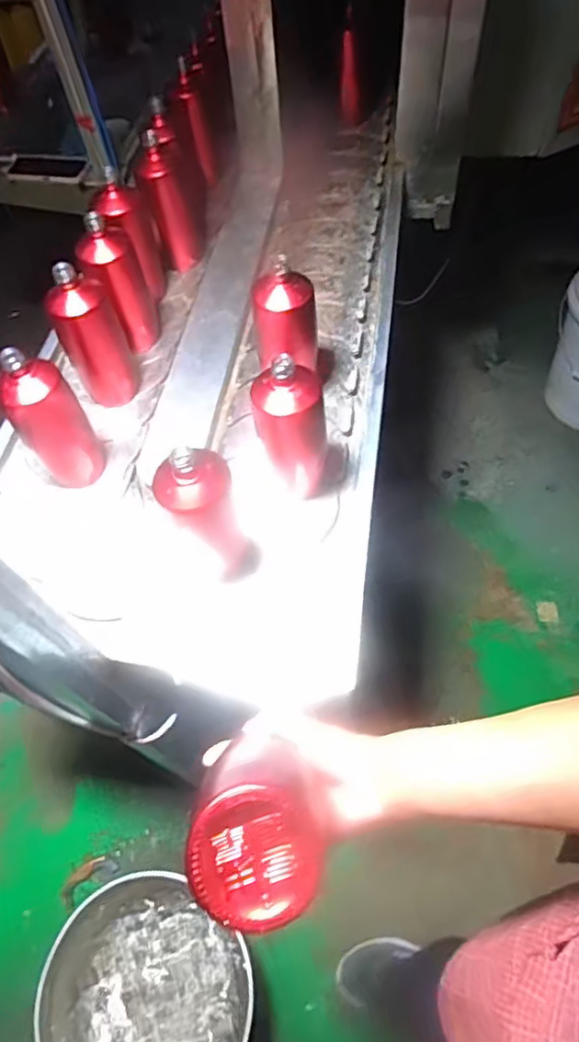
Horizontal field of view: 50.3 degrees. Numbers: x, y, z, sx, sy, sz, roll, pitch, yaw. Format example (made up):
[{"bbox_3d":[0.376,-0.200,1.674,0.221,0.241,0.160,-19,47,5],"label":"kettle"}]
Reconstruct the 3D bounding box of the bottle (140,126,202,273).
[{"bbox_3d":[-0.198,-0.515,1.020,0.069,0.191,0.079,-14,60,-4],"label":"bottle"}]

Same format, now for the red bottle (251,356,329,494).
[{"bbox_3d":[0.005,-0.112,0.734,0.083,0.202,0.072,-3,60,2],"label":"red bottle"}]

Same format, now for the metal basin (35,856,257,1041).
[{"bbox_3d":[-0.222,0.748,0.973,0.341,0.070,0.325,-2,60,3],"label":"metal basin"}]

